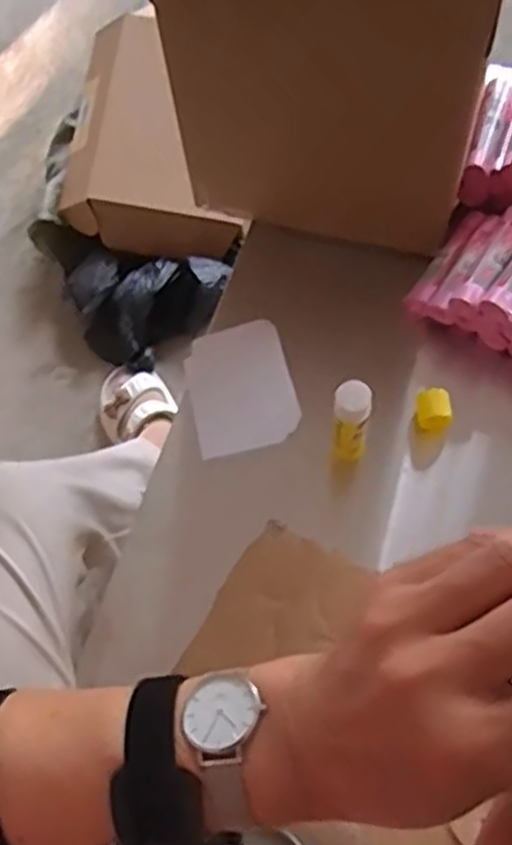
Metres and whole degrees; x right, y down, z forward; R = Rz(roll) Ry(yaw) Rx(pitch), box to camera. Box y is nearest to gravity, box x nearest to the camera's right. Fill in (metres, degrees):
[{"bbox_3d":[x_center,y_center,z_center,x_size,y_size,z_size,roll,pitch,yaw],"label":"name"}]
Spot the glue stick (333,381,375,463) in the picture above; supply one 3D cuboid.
[{"bbox_3d":[0.081,0.000,0.687,0.032,0.092,0.032,-2,66,4],"label":"glue stick"}]

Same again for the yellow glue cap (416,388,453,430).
[{"bbox_3d":[0.165,-0.013,0.739,0.029,0.026,0.033,-12,65,-1],"label":"yellow glue cap"}]

